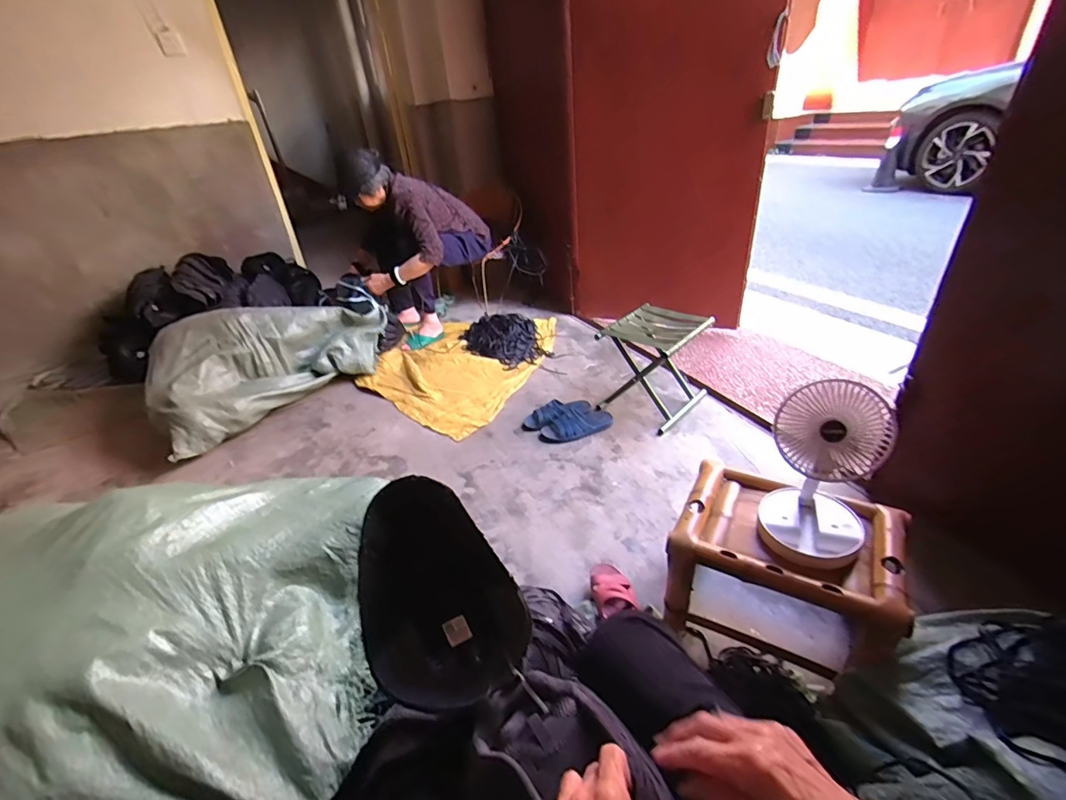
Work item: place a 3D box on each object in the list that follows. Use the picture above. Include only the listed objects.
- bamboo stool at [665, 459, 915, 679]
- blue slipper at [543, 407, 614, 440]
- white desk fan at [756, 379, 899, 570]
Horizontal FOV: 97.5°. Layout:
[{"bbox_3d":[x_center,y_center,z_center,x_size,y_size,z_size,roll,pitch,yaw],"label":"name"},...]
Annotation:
[{"bbox_3d":[0.464,0.317,0.890,0.348,0.225,0.236,15,38,29],"label":"bamboo stool"},{"bbox_3d":[0.151,0.077,1.537,0.239,0.061,0.095,-17,34,-17],"label":"blue slipper"},{"bbox_3d":[0.478,0.115,0.770,0.159,0.281,0.152,19,40,33],"label":"white desk fan"}]

